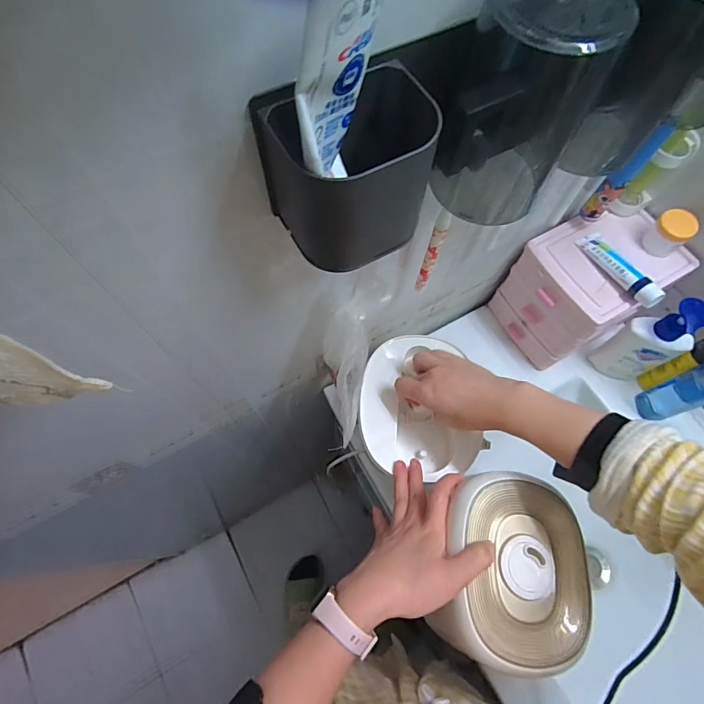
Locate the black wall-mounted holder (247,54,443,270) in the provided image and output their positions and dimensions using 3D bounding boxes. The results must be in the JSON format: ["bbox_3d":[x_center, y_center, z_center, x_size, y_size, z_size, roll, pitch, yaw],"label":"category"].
[{"bbox_3d":[0.001,-0.095,0.219,0.082,0.075,0.061,-28,71,-13],"label":"black wall-mounted holder"}]

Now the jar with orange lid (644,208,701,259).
[{"bbox_3d":[0.377,-0.141,0.491,0.039,0.047,0.041,-32,72,-14],"label":"jar with orange lid"}]

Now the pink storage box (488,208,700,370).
[{"bbox_3d":[0.311,-0.088,0.567,0.169,0.147,0.136,-28,71,-13],"label":"pink storage box"}]

